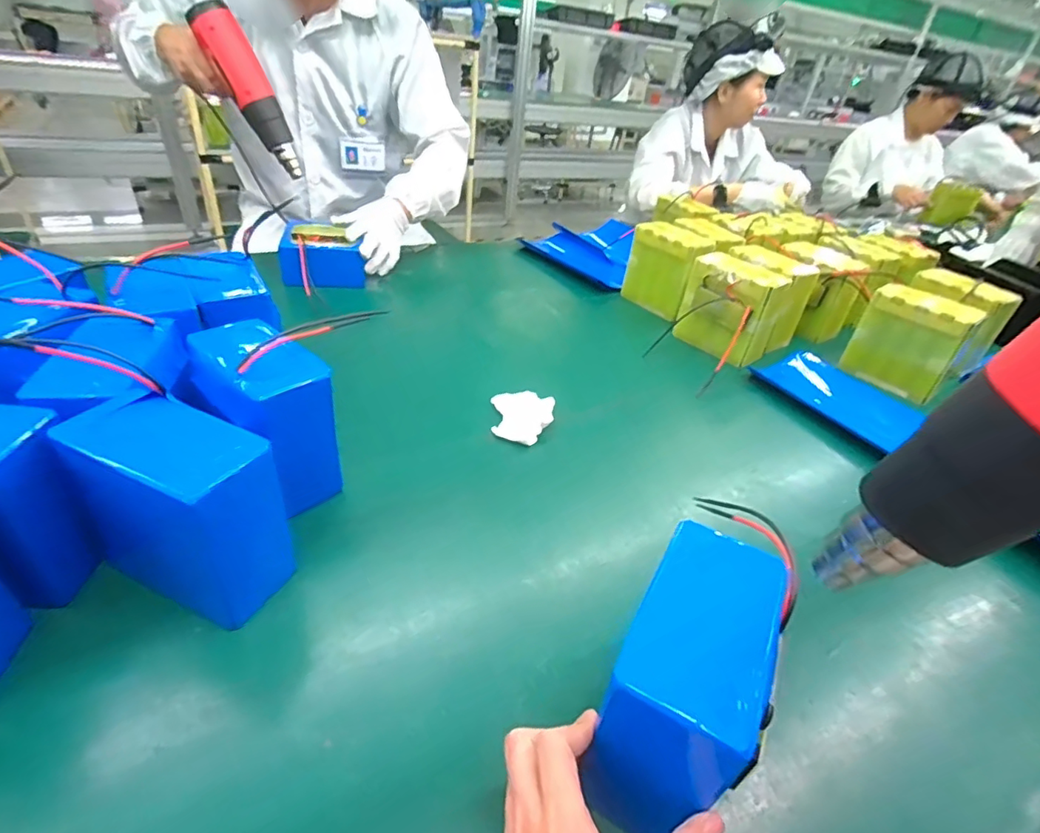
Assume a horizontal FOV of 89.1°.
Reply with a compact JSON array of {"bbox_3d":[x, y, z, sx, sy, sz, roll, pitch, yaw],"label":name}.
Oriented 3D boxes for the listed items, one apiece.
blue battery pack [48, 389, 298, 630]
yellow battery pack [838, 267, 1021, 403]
[{"bbox_3d":[-0.260,0.068,0.417,0.138,0.137,0.078,20,38,17],"label":"blue battery pack"},{"bbox_3d":[0.701,-0.154,0.904,0.234,0.128,0.148,-17,42,-32],"label":"yellow battery pack"}]

